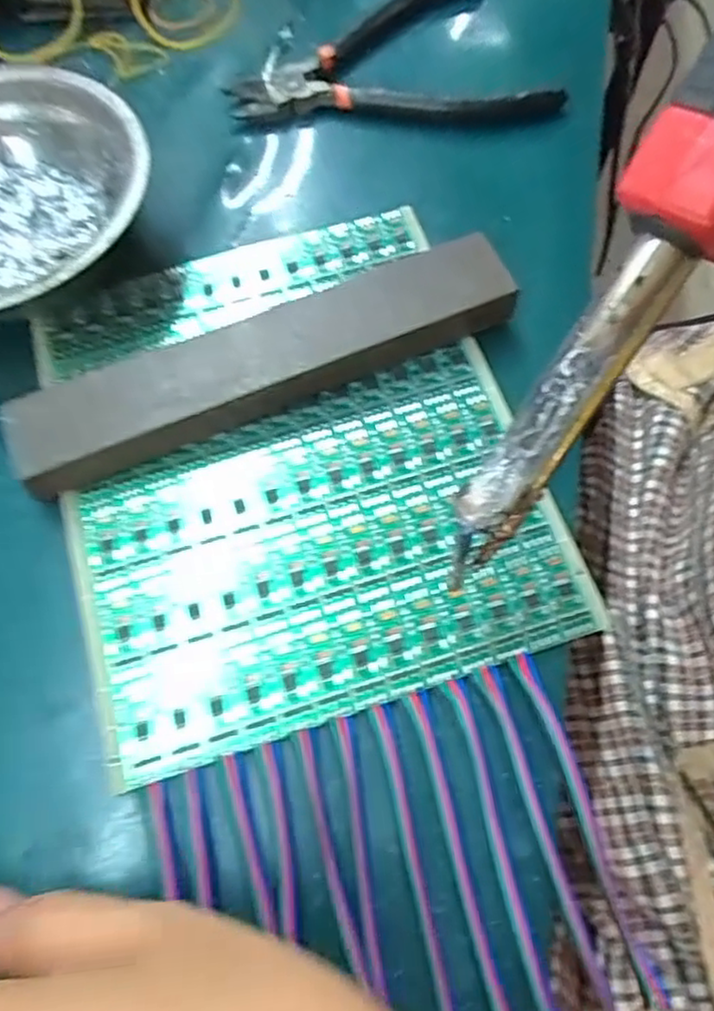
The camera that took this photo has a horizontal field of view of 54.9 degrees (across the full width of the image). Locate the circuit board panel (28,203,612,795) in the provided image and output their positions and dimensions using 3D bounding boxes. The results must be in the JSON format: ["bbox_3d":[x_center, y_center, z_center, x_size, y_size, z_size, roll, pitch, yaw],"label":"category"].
[{"bbox_3d":[-0.025,-0.021,0.252,0.164,0.004,0.191,-17,68,-7],"label":"circuit board panel"}]

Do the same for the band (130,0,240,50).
[{"bbox_3d":[-0.086,-0.258,0.350,0.047,0.011,0.059,35,71,13],"label":"band"}]

